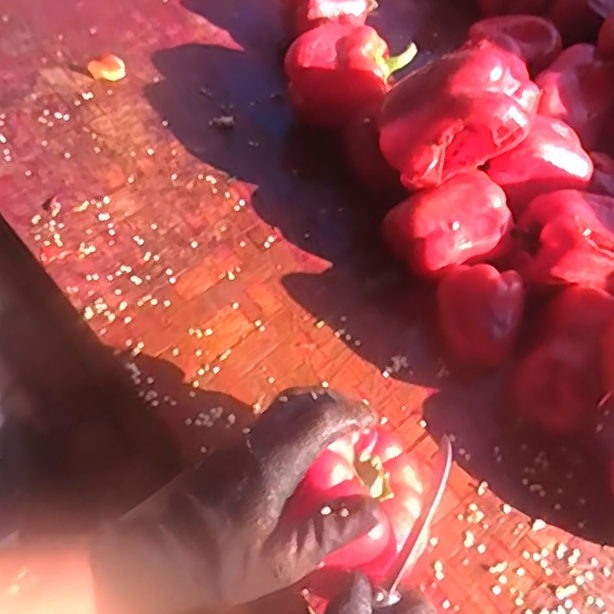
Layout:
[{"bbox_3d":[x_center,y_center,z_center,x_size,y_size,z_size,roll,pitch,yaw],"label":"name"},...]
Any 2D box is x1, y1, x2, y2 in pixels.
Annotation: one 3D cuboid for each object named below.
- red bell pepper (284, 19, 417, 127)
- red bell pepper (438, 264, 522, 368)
[{"bbox_3d":[0.033,-0.209,0.600,0.094,0.082,0.091,35,62,16],"label":"red bell pepper"},{"bbox_3d":[0.128,0.008,0.492,0.059,0.057,0.066,11,58,2],"label":"red bell pepper"}]

